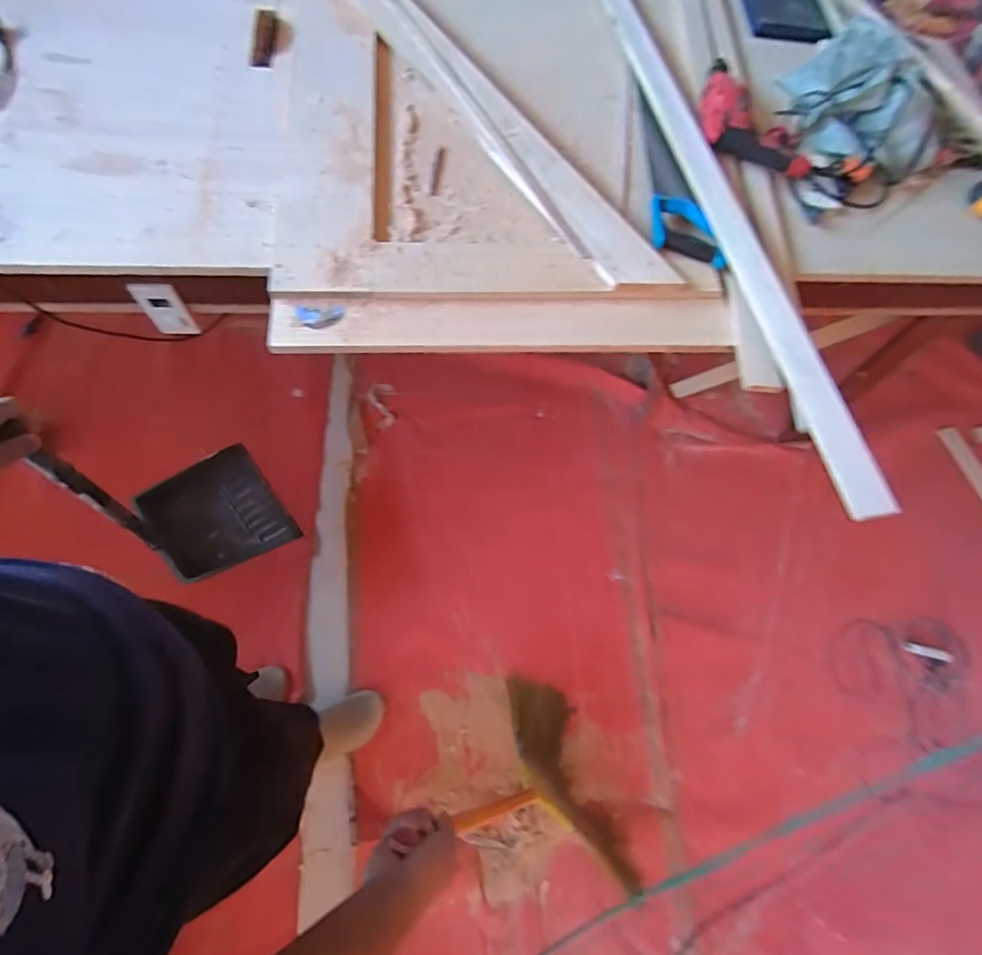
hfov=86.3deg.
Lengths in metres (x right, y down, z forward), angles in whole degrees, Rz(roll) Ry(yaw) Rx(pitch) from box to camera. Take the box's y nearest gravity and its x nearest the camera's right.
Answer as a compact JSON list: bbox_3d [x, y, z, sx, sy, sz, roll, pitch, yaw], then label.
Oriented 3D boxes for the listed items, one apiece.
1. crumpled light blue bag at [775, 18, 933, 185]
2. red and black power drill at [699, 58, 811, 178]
[{"bbox_3d":[0.714,-0.729,1.003,0.207,0.101,0.338,-5,68,-8],"label":"crumpled light blue bag"},{"bbox_3d":[0.496,-0.664,0.975,0.233,0.070,0.203,23,69,7],"label":"red and black power drill"}]

